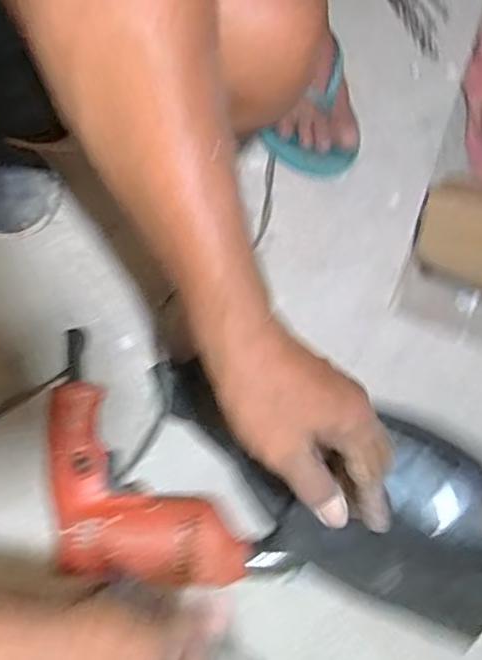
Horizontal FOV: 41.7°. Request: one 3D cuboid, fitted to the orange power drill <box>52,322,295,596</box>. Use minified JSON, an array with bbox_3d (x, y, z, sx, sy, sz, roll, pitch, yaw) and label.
[{"bbox_3d":[-0.108,0.145,0.565,0.270,0.067,0.131,44,79,7],"label":"orange power drill"}]

